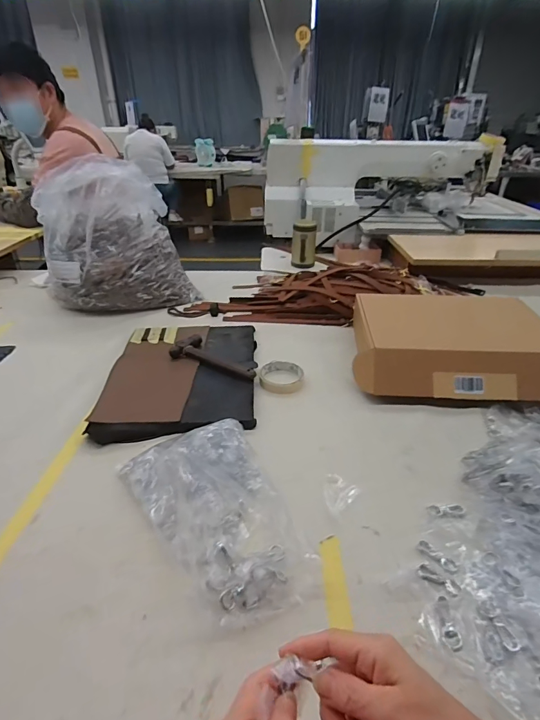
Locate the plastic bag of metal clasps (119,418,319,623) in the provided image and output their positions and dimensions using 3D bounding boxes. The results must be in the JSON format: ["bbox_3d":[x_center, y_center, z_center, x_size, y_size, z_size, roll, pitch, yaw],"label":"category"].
[{"bbox_3d":[-0.067,0.181,0.485,0.168,0.044,0.264,-15,35,-23],"label":"plastic bag of metal clasps"}]

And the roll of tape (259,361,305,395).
[{"bbox_3d":[0.022,0.032,0.771,0.086,0.017,0.092,-1,32,-2],"label":"roll of tape"}]

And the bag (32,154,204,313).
[{"bbox_3d":[-0.404,-0.329,1.055,0.352,0.340,0.269,-13,34,-20],"label":"bag"}]

